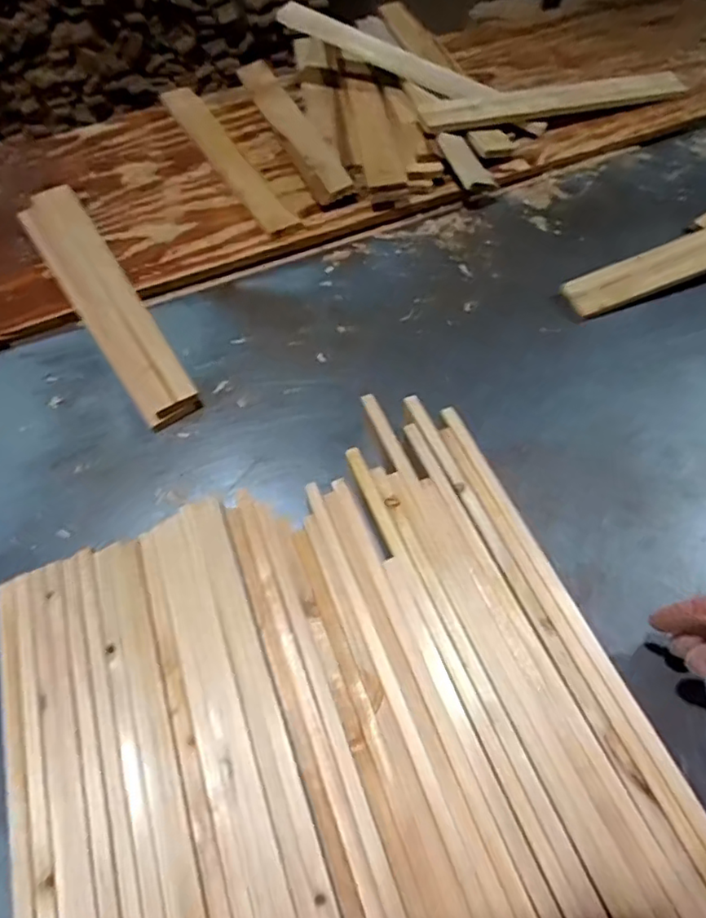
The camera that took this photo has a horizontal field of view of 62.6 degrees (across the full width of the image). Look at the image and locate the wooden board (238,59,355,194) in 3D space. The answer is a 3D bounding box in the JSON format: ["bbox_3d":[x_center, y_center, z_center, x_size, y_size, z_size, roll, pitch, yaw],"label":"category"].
[{"bbox_3d":[-0.126,-0.645,1.094,0.062,0.020,0.541,-25,55,-1],"label":"wooden board"}]

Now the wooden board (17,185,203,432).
[{"bbox_3d":[-0.354,-0.238,0.831,0.101,0.026,0.469,-28,67,-19],"label":"wooden board"}]

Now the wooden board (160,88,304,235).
[{"bbox_3d":[-0.232,-0.549,1.043,0.067,0.023,0.520,-26,61,-13],"label":"wooden board"}]

